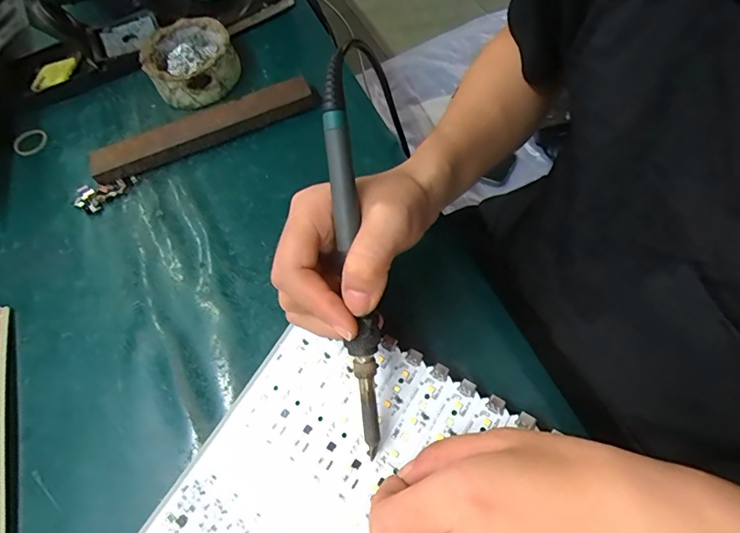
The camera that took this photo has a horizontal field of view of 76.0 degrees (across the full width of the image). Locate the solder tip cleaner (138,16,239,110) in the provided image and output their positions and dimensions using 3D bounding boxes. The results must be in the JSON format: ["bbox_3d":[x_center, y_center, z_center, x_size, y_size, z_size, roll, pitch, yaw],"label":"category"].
[{"bbox_3d":[-0.168,-0.192,0.452,0.082,0.044,0.085,-26,61,-6],"label":"solder tip cleaner"}]

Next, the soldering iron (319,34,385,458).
[{"bbox_3d":[-0.008,-0.001,0.238,0.018,0.016,0.205,-9,95,-2],"label":"soldering iron"}]

